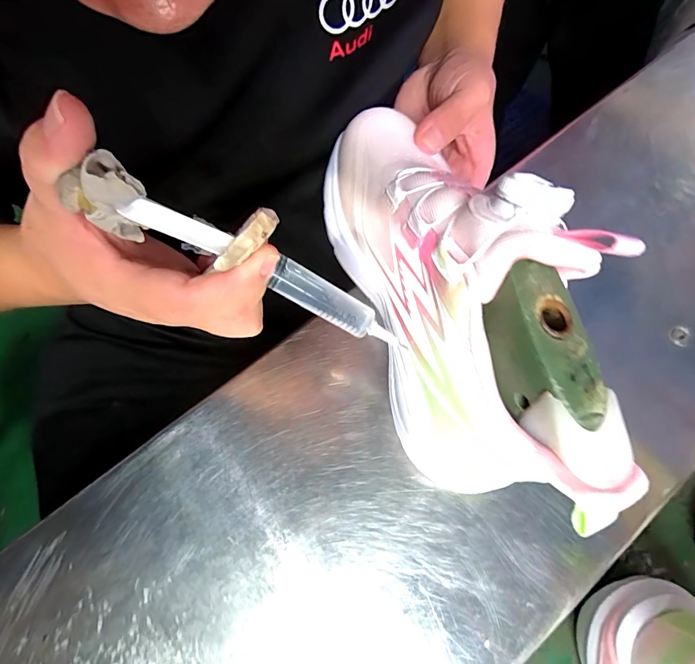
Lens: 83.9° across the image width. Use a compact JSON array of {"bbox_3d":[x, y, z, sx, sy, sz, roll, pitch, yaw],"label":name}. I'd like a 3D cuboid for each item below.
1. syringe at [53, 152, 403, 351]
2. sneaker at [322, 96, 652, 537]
[{"bbox_3d":[-0.037,-0.031,0.172,0.151,0.038,0.021,25,68,-22],"label":"syringe"},{"bbox_3d":[0.044,-0.030,0.199,0.077,0.113,0.238,-17,68,-5],"label":"sneaker"}]

